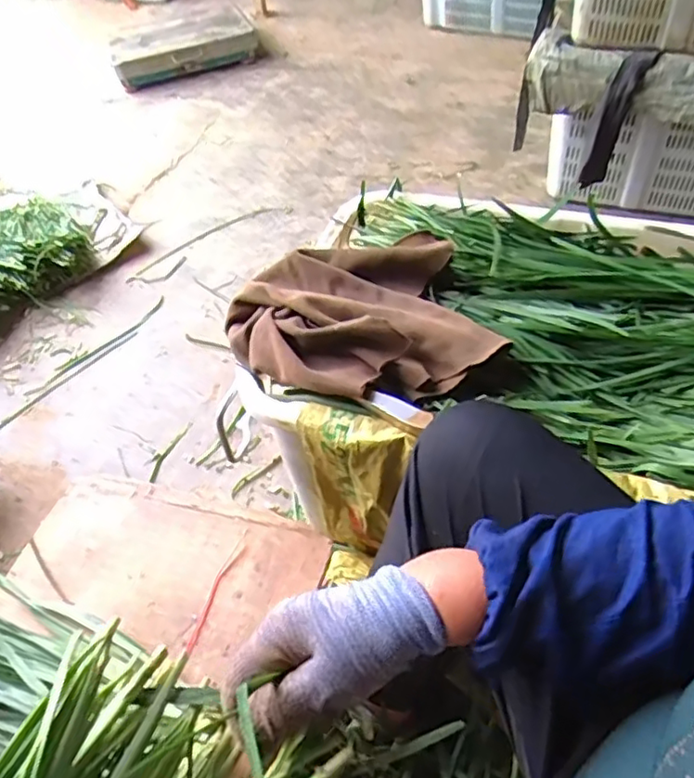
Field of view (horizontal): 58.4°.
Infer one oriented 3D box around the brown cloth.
[{"bbox_3d":[0.010,-0.093,0.746,0.299,0.063,0.253,-16,50,-9],"label":"brown cloth"}]

